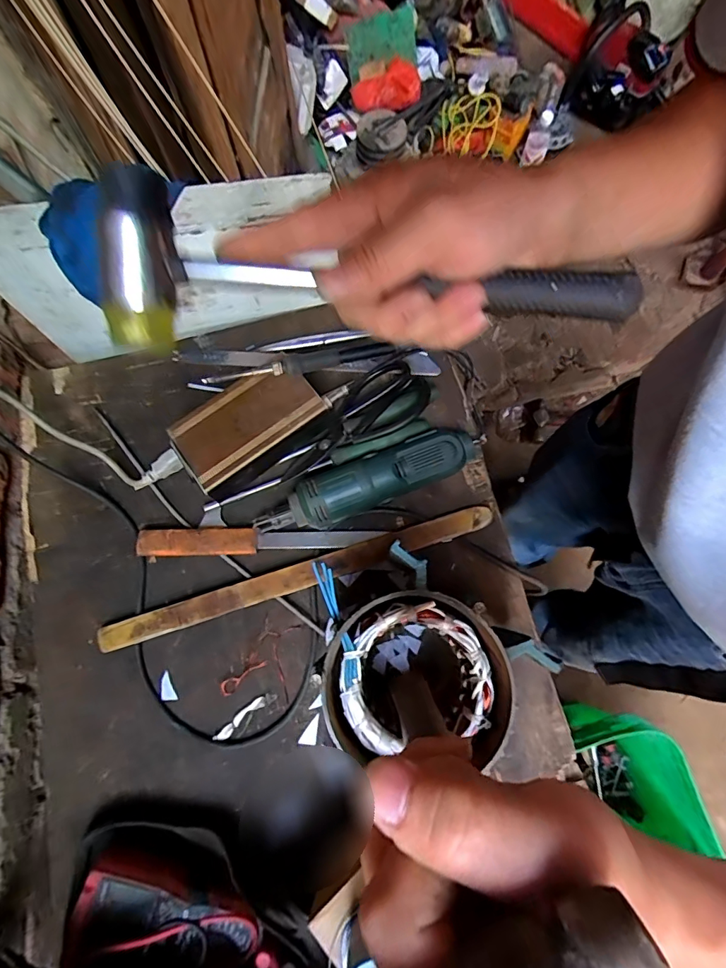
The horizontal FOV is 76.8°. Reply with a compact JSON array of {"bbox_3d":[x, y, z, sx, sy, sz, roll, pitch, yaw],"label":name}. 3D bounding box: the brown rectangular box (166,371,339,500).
[{"bbox_3d":[-0.115,-0.060,0.466,0.144,0.040,0.087,-36,77,-8],"label":"brown rectangular box"}]

